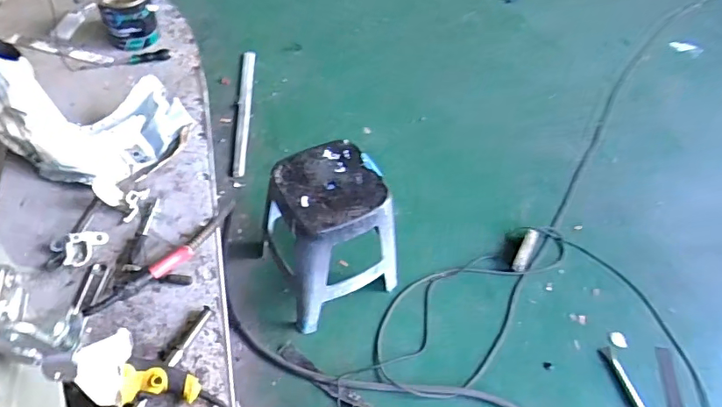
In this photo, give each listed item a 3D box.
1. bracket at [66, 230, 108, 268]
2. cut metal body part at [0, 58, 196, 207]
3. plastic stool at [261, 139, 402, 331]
[{"bbox_3d":[-0.614,0.096,1.115,0.067,0.031,0.091,10,53,3],"label":"bracket"},{"bbox_3d":[-0.723,-0.234,1.290,0.499,0.141,0.325,26,55,14],"label":"cut metal body part"},{"bbox_3d":[-0.105,0.097,1.559,0.329,0.469,0.331,-25,58,-21],"label":"plastic stool"}]

